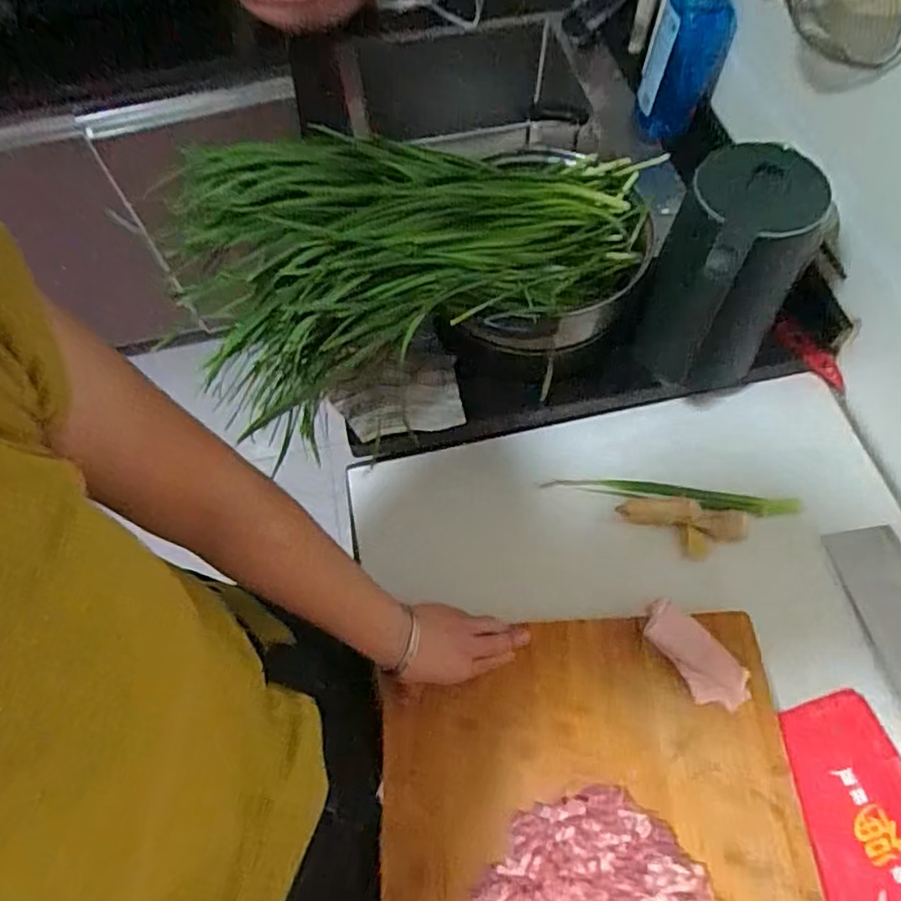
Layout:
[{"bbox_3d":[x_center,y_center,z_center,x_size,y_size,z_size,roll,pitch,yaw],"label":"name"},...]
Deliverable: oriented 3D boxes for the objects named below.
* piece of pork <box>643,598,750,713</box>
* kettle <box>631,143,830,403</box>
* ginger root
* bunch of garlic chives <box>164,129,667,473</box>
[{"bbox_3d":[0.232,0.197,0.618,0.049,0.019,0.112,-40,66,-17],"label":"piece of pork"},{"bbox_3d":[0.282,-0.162,0.689,0.125,0.264,0.166,22,65,15],"label":"kettle"},{"bbox_3d":[0.256,0.083,0.714,0.133,0.024,0.059,17,64,12],"label":"ginger root"},{"bbox_3d":[-0.020,-0.216,0.636,0.482,0.140,0.255,-27,63,-11],"label":"bunch of garlic chives"}]

